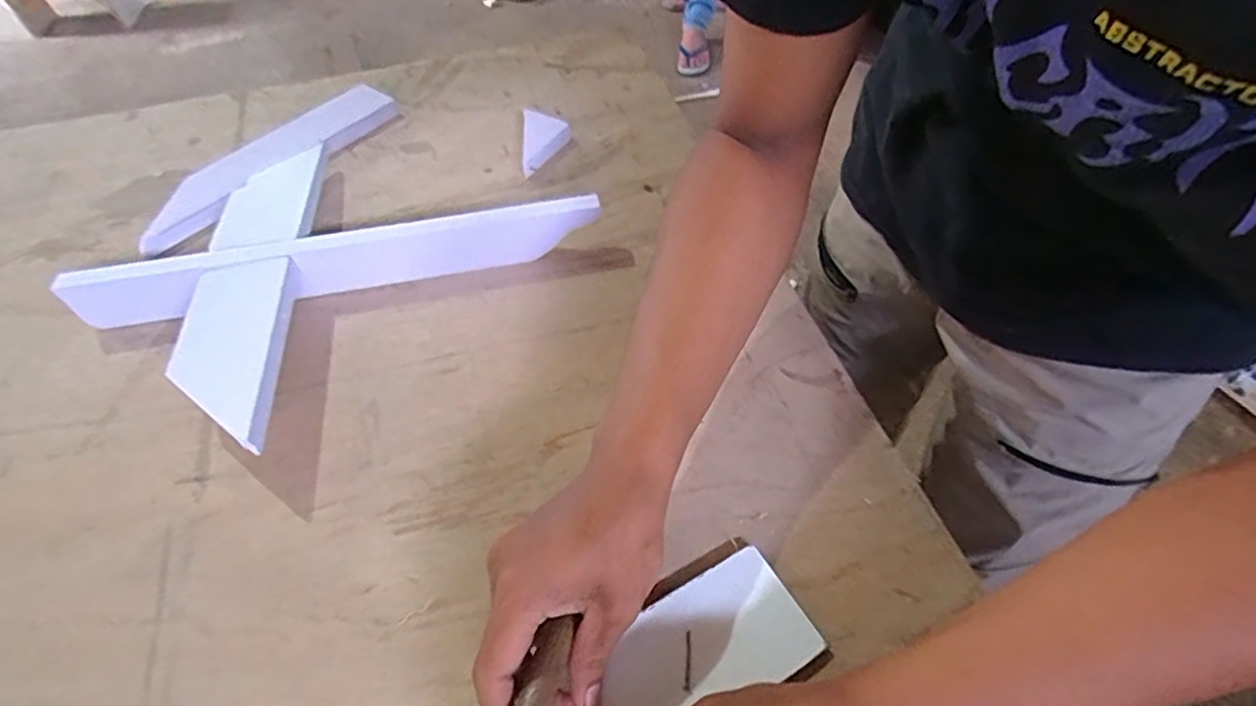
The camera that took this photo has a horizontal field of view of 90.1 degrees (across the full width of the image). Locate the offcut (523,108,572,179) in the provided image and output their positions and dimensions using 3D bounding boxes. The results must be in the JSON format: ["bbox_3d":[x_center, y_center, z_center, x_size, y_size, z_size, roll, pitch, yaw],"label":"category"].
[{"bbox_3d":[-0.087,-0.229,0.673,0.049,0.023,0.092,-6,52,-2],"label":"offcut"}]

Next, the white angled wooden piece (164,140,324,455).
[{"bbox_3d":[-0.314,-0.071,0.523,0.076,0.024,0.359,-11,52,-6],"label":"white angled wooden piece"}]

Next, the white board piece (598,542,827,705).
[{"bbox_3d":[-0.008,0.191,0.342,0.236,0.009,0.076,-27,56,-19],"label":"white board piece"}]

